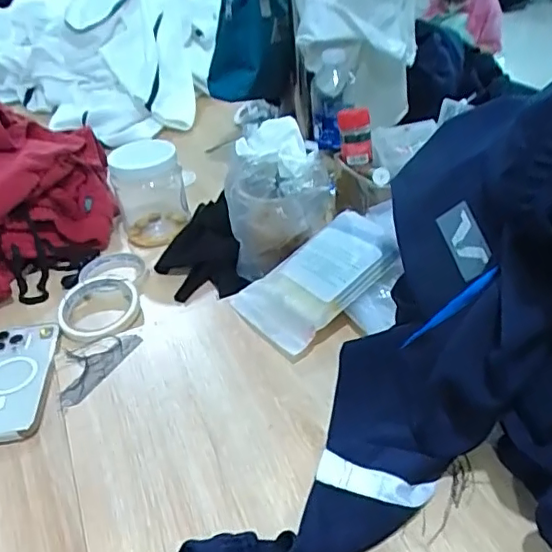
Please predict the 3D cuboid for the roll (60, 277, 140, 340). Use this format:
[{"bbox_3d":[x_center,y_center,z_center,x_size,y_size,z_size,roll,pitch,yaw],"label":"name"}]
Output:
[{"bbox_3d":[-0.212,0.037,0.674,0.091,0.024,0.088,-4,37,3],"label":"roll"}]

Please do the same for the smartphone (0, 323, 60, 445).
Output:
[{"bbox_3d":[-0.279,0.111,0.596,0.081,0.017,0.153,-10,37,-6],"label":"smartphone"}]

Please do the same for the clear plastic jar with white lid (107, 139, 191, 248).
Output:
[{"bbox_3d":[-0.175,-0.117,0.794,0.092,0.130,0.101,-4,37,3],"label":"clear plastic jar with white lid"}]

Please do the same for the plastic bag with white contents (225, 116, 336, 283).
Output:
[{"bbox_3d":[0.002,-0.081,0.622,0.116,0.166,0.077,-2,37,4],"label":"plastic bag with white contents"}]

